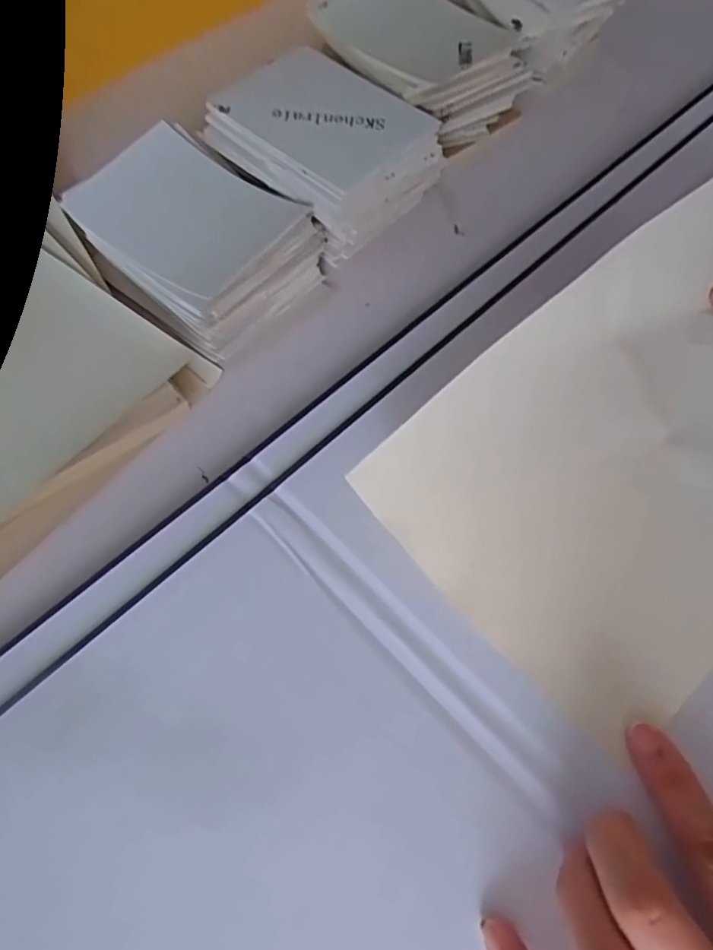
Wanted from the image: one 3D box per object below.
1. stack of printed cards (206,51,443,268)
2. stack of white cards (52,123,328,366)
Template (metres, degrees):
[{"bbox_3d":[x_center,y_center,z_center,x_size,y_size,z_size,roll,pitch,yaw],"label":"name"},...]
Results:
[{"bbox_3d":[-0.018,-0.191,0.350,0.121,0.039,0.088,42,71,17],"label":"stack of printed cards"},{"bbox_3d":[-0.089,-0.132,0.329,0.117,0.039,0.092,40,70,16],"label":"stack of white cards"}]

